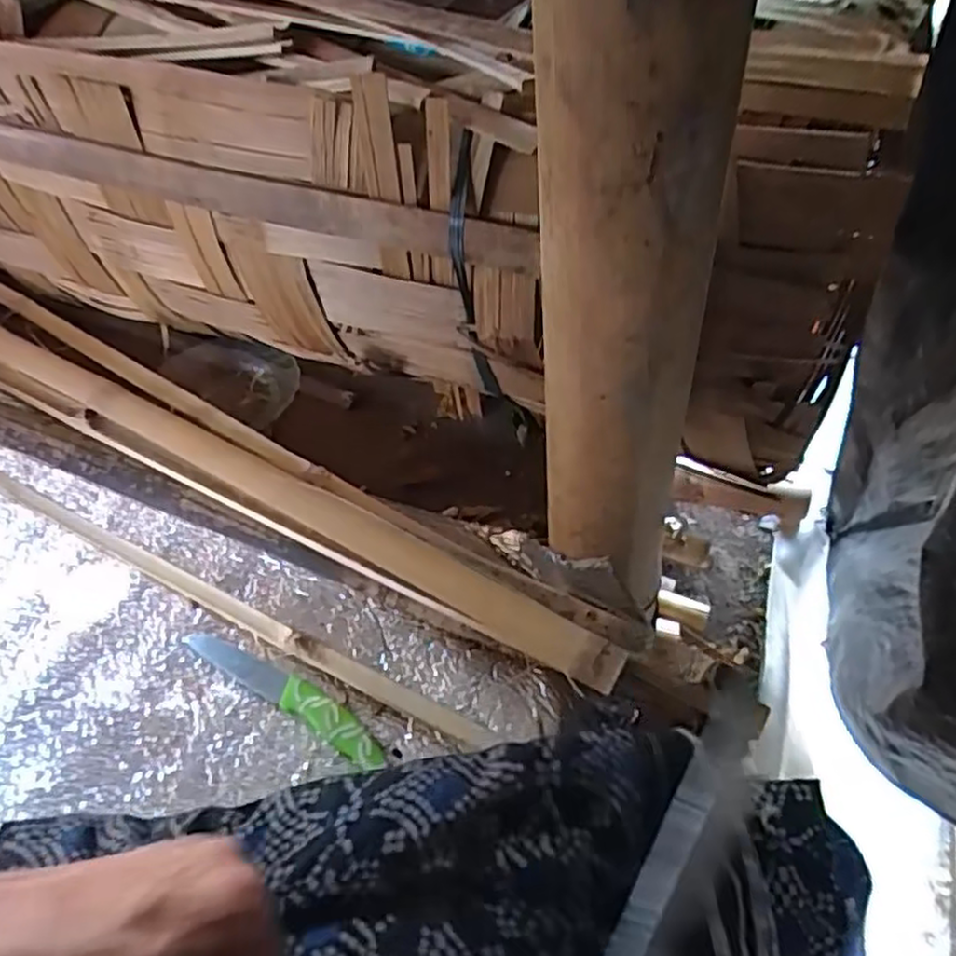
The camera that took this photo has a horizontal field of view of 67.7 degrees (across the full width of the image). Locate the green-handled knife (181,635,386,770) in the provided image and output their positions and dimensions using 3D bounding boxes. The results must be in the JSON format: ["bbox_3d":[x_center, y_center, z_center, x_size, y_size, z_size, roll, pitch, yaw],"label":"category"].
[{"bbox_3d":[-0.130,0.141,0.476,0.169,0.008,0.024,23,53,25],"label":"green-handled knife"}]

